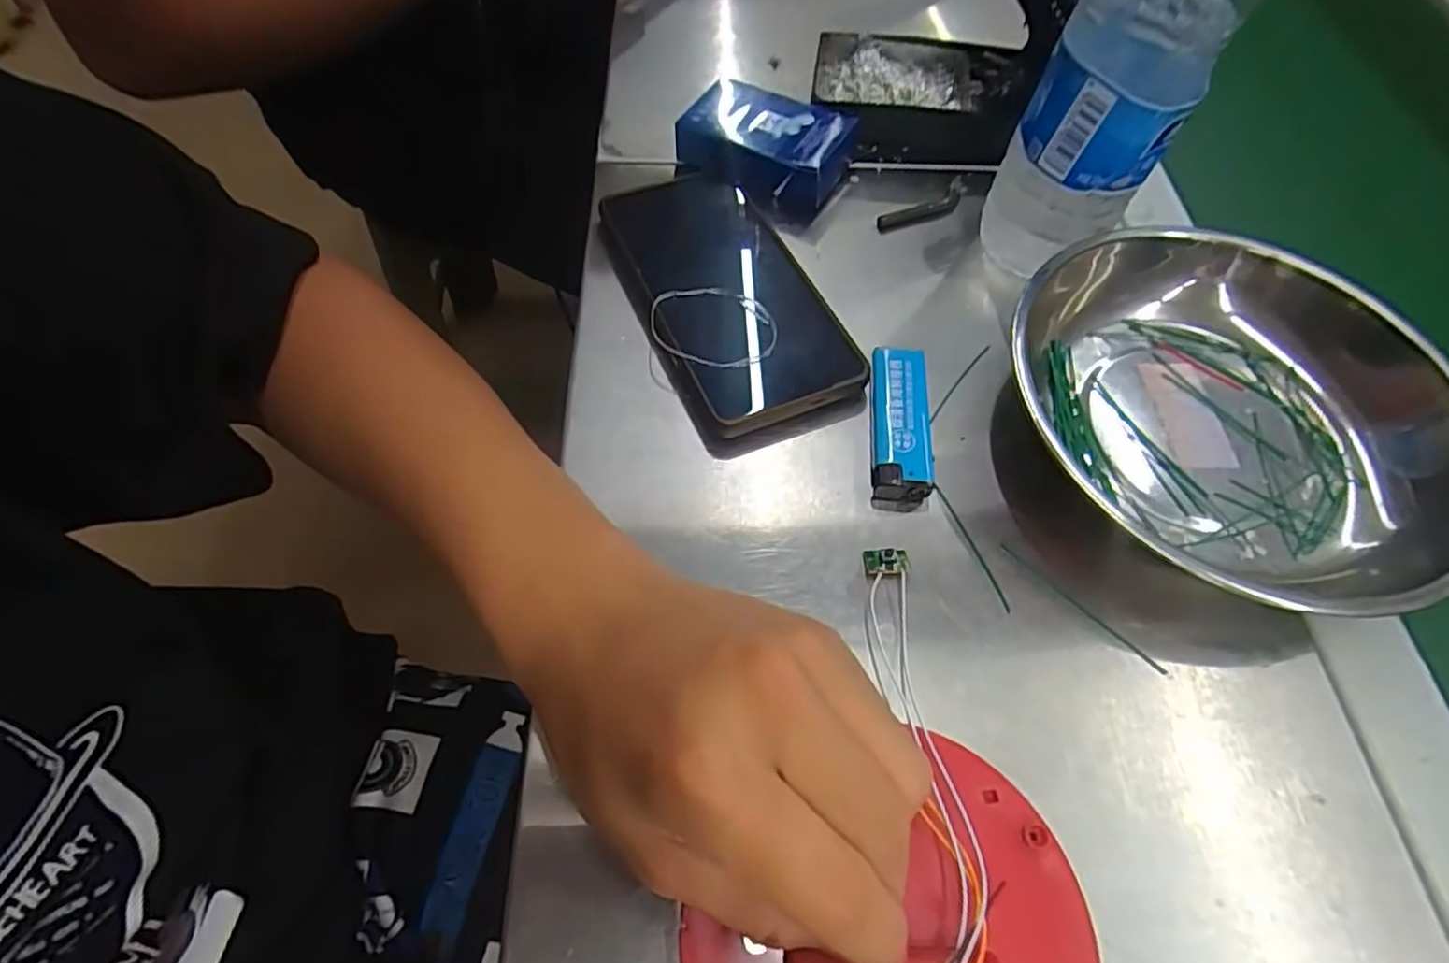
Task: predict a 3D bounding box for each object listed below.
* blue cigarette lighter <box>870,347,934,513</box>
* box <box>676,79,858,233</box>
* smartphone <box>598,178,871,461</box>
[{"bbox_3d":[0.076,-0.024,0.292,0.024,0.017,0.072,5,60,1],"label":"blue cigarette lighter"},{"bbox_3d":[0.019,-0.188,0.371,0.088,0.030,0.063,20,62,9],"label":"box"},{"bbox_3d":[-0.002,-0.093,0.329,0.082,0.017,0.166,-19,63,-13],"label":"smartphone"}]

